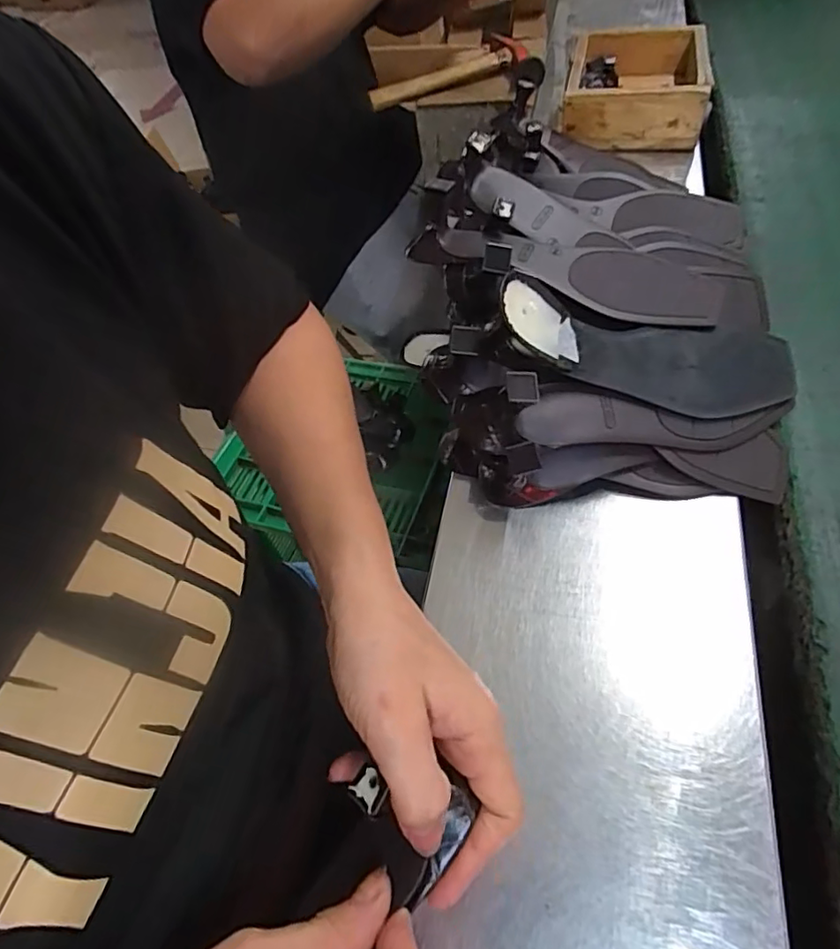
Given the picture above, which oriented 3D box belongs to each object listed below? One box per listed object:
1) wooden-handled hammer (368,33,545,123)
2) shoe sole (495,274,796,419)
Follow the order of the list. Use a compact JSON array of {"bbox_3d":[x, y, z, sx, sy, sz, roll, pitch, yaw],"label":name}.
[{"bbox_3d":[0.046,-0.505,0.732,0.209,0.043,0.099,-29,55,-12],"label":"wooden-handled hammer"},{"bbox_3d":[0.156,-0.081,0.391,0.237,0.041,0.066,7,52,-18],"label":"shoe sole"}]

